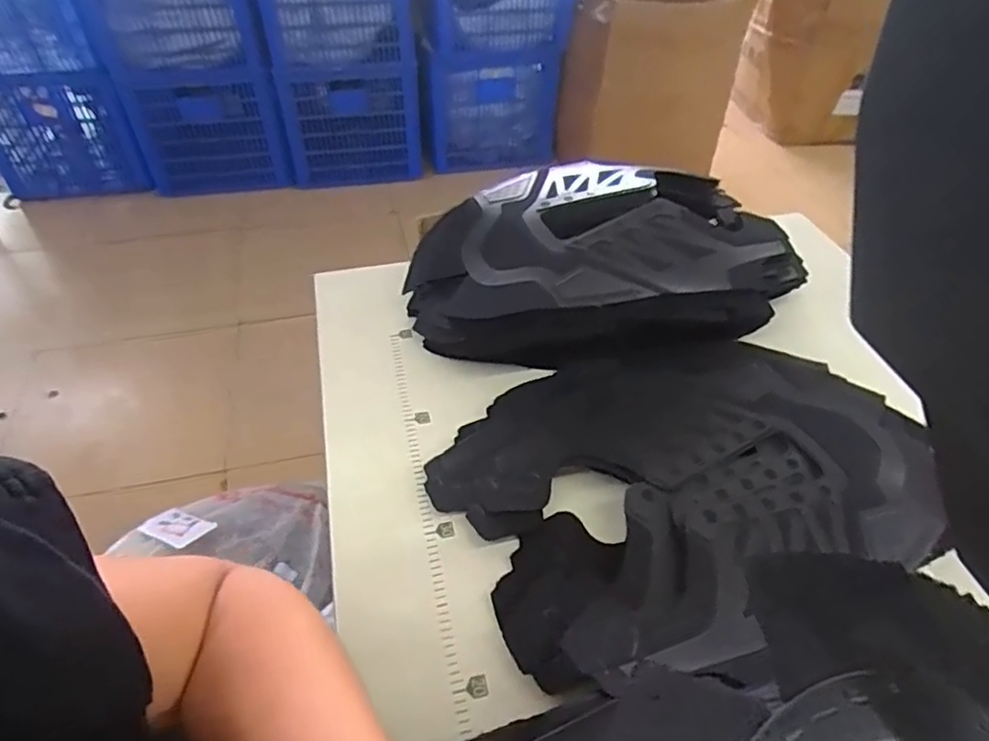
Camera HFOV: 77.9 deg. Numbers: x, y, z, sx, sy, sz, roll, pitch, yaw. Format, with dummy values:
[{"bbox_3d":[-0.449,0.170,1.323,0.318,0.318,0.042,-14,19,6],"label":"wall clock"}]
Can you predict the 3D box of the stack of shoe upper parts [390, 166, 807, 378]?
[{"bbox_3d":[0.095,-0.094,0.538,0.331,0.083,0.208,-12,47,-13],"label":"stack of shoe upper parts"}]

